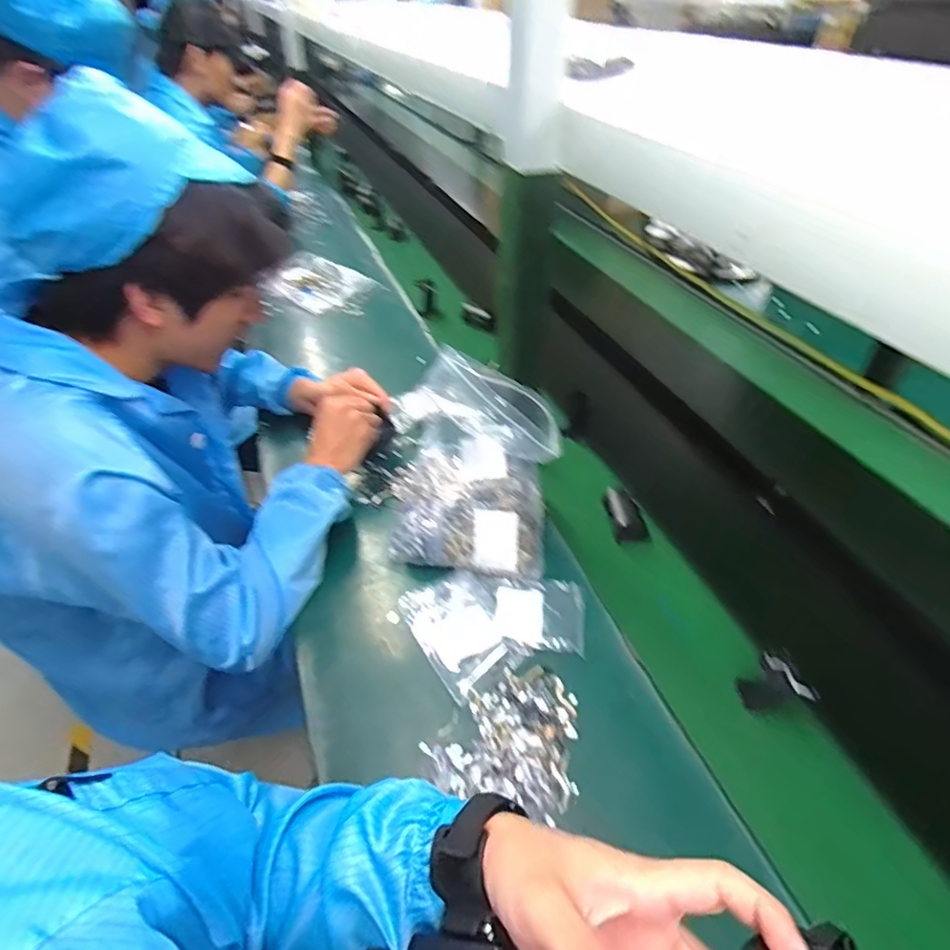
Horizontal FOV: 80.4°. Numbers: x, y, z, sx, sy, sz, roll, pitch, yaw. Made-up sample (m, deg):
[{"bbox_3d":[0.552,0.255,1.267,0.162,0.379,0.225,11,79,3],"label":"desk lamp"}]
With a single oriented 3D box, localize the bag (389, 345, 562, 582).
[{"bbox_3d":[0.000,0.000,0.663,0.176,0.207,0.138,8,42,13],"label":"bag"}]

